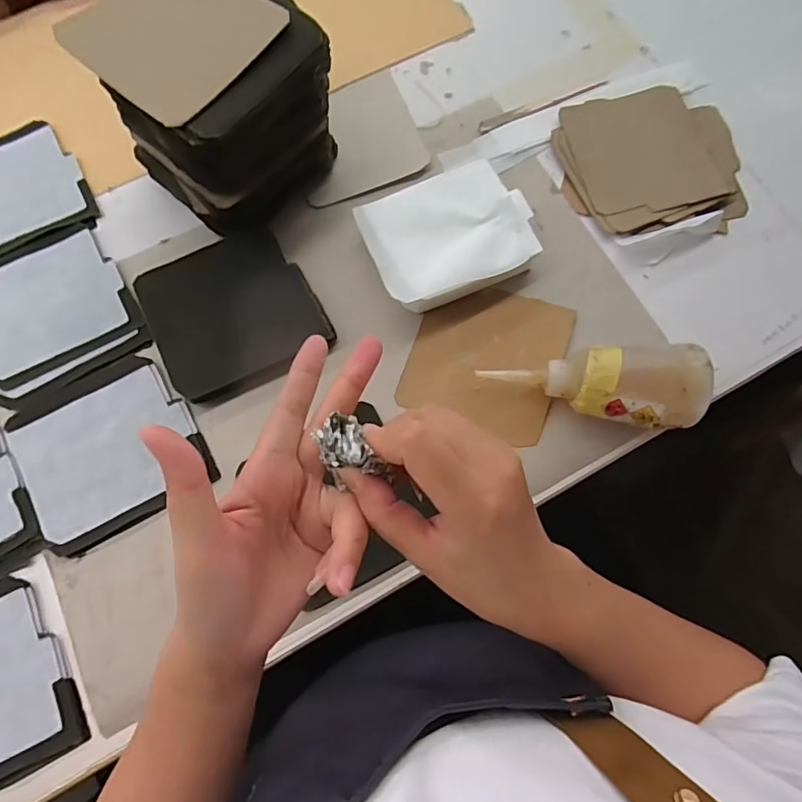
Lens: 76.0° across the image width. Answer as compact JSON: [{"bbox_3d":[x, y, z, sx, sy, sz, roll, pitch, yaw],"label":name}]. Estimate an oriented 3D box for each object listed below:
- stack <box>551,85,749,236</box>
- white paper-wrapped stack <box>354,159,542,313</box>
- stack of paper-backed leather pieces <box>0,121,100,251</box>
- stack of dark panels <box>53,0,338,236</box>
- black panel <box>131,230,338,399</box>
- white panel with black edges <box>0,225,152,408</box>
[{"bbox_3d":[0.240,-0.234,0.496,0.165,0.015,0.148,-9,77,-3],"label":"stack"},{"bbox_3d":[0.042,-0.148,0.465,0.142,0.036,0.107,-24,78,-6],"label":"white paper-wrapped stack"},{"bbox_3d":[-0.382,-0.202,0.493,0.144,0.008,0.124,-25,78,-6],"label":"stack of paper-backed leather pieces"},{"bbox_3d":[-0.148,-0.246,0.432,0.138,0.136,0.144,39,79,8],"label":"stack of dark panels"},{"bbox_3d":[-0.148,-0.080,0.456,0.138,0.020,0.131,-28,79,-7],"label":"black panel"},{"bbox_3d":[-0.316,-0.080,0.459,0.138,0.006,0.140,-27,78,-7],"label":"white panel with black edges"}]

